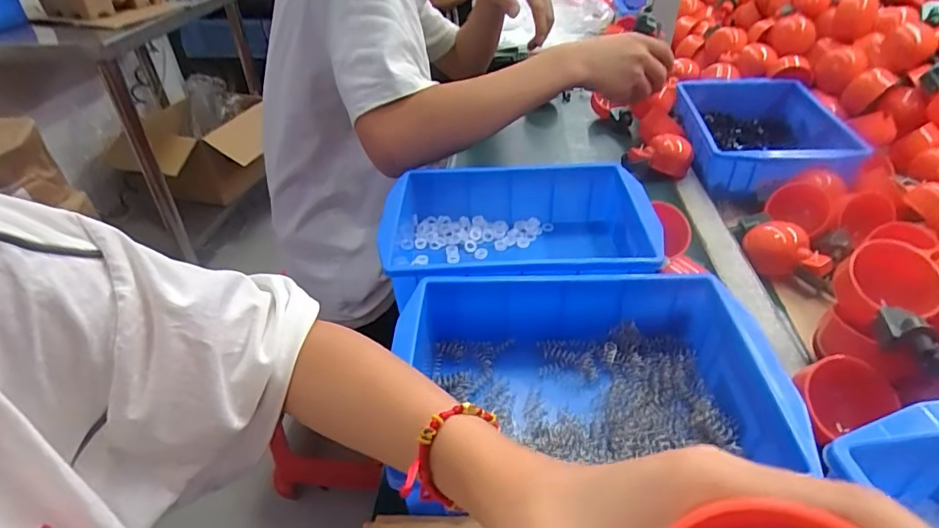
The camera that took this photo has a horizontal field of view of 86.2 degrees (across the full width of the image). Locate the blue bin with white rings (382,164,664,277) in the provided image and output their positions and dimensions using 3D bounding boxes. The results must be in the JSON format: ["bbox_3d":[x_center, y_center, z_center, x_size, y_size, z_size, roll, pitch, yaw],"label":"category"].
[{"bbox_3d":[0.043,-0.022,0.512,0.268,0.077,0.190,-2,39,1],"label":"blue bin with white rings"}]

